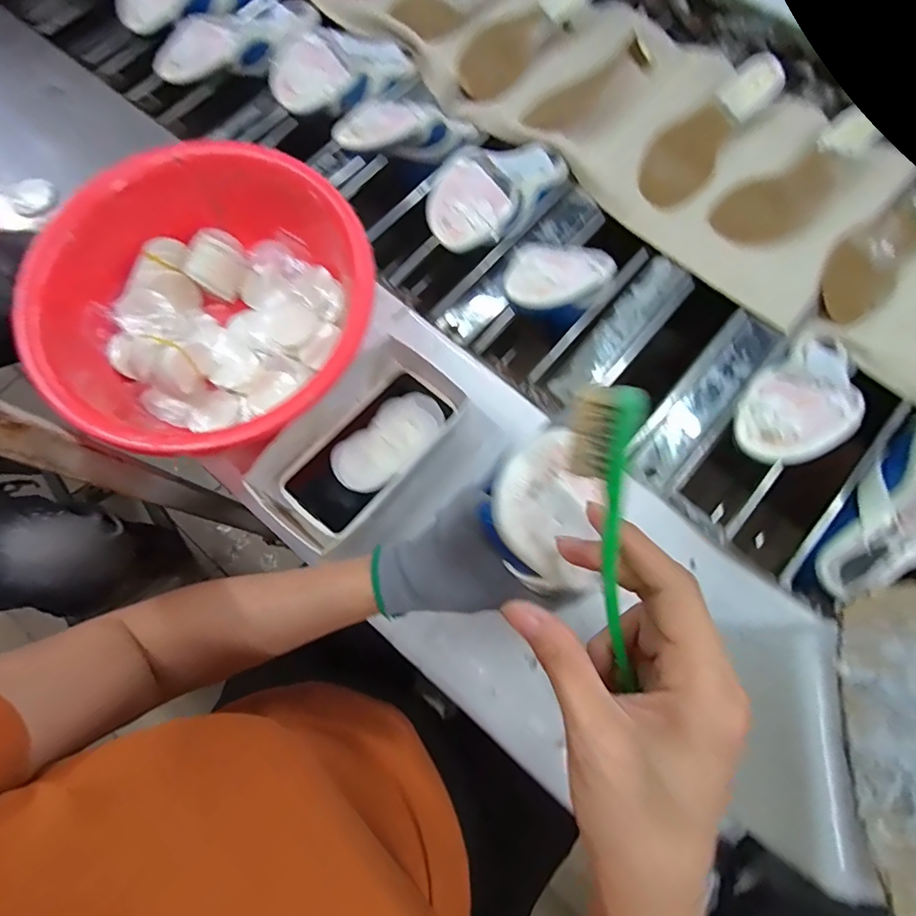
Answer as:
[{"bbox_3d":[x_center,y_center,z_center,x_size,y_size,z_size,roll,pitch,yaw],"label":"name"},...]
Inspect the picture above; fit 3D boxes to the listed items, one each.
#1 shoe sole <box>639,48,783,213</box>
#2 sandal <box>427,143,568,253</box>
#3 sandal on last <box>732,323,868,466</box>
[{"bbox_3d":[0.310,-0.409,0.613,0.079,0.021,0.250,39,78,9],"label":"shoe sole"},{"bbox_3d":[0.047,-0.308,0.572,0.092,0.057,0.217,39,58,9],"label":"sandal"},{"bbox_3d":[0.343,-0.074,0.490,0.086,0.057,0.227,41,57,10],"label":"sandal on last"}]

